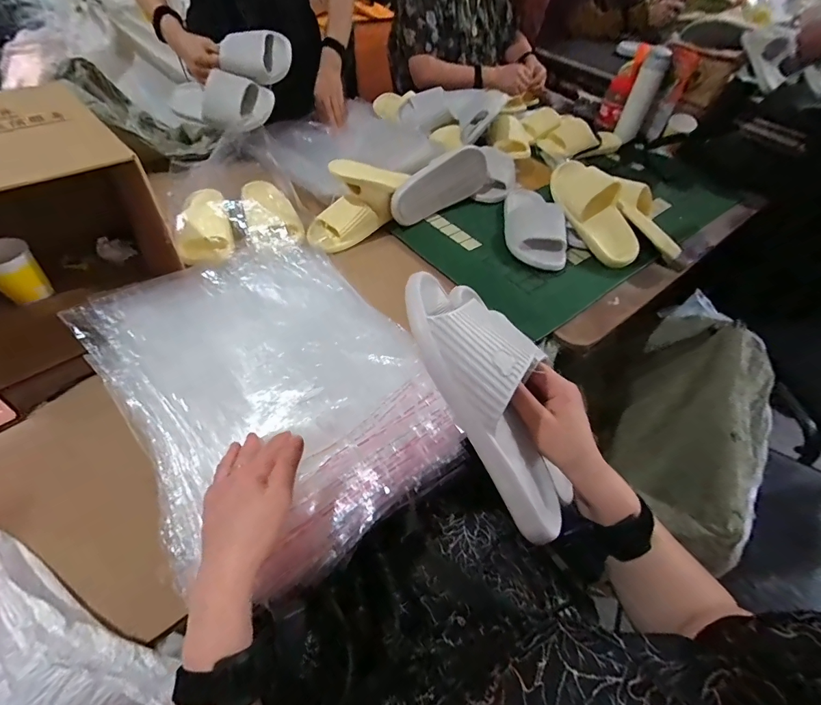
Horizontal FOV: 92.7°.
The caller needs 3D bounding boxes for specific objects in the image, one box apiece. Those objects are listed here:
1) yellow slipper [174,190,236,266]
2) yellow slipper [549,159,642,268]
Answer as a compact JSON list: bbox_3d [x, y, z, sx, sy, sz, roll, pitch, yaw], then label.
[{"bbox_3d":[-0.398,-0.266,0.746,0.094,0.057,0.221,-13,54,-13],"label":"yellow slipper"},{"bbox_3d":[0.382,-0.292,0.800,0.092,0.082,0.245,-24,80,-21],"label":"yellow slipper"}]

